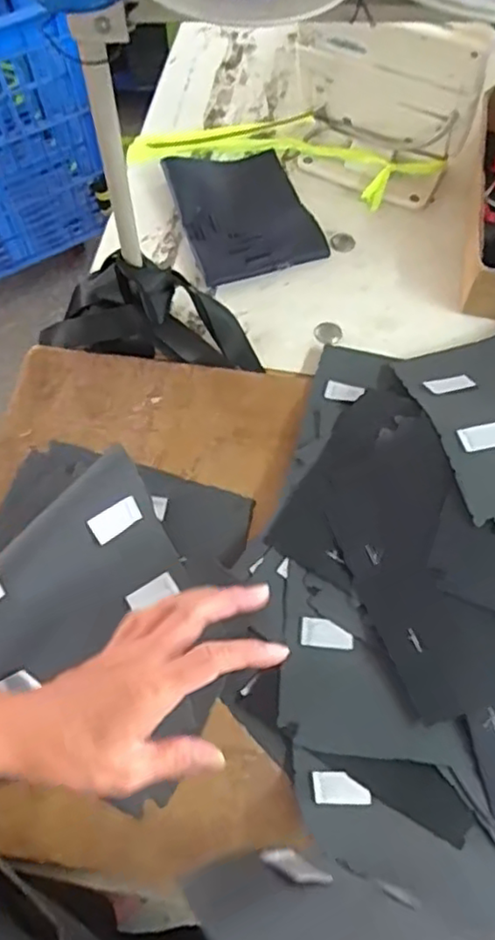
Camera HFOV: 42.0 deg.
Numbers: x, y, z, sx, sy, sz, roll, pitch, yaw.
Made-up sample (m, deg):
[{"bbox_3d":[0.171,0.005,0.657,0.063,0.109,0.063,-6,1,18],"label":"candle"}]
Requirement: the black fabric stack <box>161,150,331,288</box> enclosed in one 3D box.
[{"bbox_3d":[-0.005,-0.262,0.650,0.121,0.016,0.162,-18,65,-8],"label":"black fabric stack"}]

